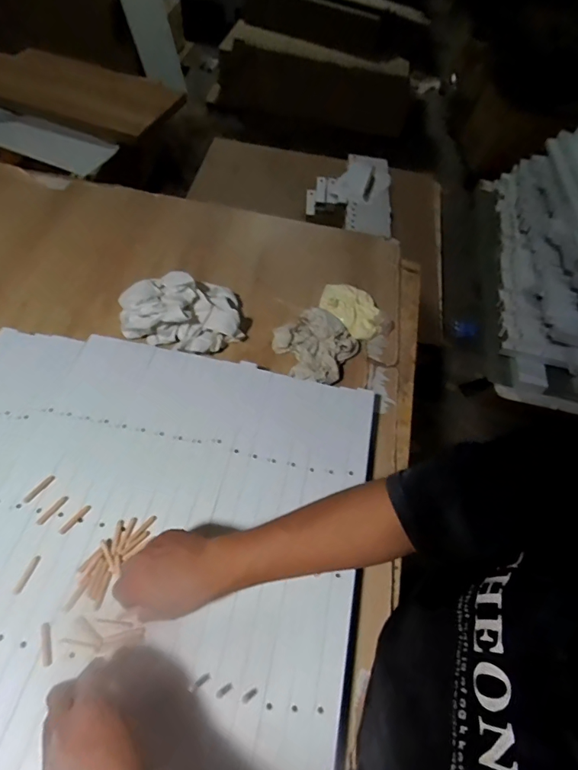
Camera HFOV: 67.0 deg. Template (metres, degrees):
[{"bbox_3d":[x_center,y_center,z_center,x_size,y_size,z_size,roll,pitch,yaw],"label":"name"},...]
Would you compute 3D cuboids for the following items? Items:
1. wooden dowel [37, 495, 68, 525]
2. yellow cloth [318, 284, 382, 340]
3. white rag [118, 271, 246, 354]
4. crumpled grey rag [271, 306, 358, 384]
[{"bbox_3d":[-0.277,0.146,0.512,0.009,0.004,0.039,30,60,15],"label":"wooden dowel"},{"bbox_3d":[0.112,-0.137,0.774,0.121,0.028,0.082,36,61,17],"label":"yellow cloth"},{"bbox_3d":[-0.171,-0.108,0.696,0.187,0.088,0.125,-8,59,-10],"label":"white rag"},{"bbox_3d":[0.041,-0.071,0.714,0.126,0.041,0.137,28,59,13],"label":"crumpled grey rag"}]

